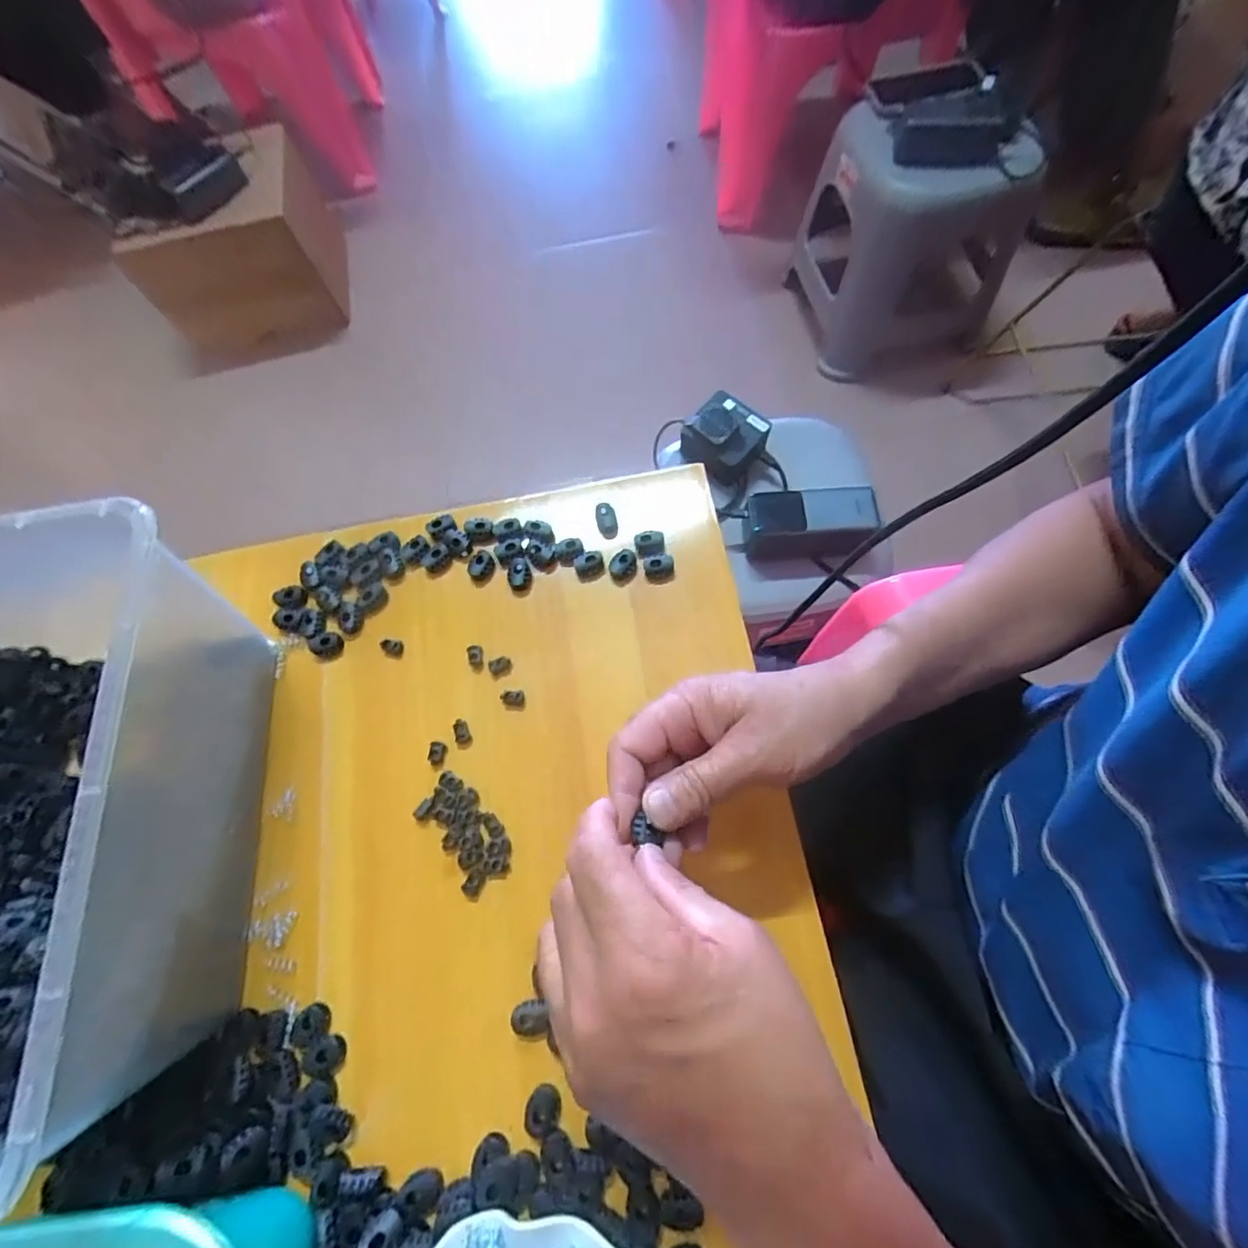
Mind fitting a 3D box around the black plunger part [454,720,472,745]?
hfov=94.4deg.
[{"bbox_3d":[-0.108,0.072,0.386,0.010,0.007,0.016,-14,69,0],"label":"black plunger part"}]

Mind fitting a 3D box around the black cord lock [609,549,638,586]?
[{"bbox_3d":[-0.001,-0.040,0.416,0.019,0.015,0.024,7,68,5],"label":"black cord lock"}]

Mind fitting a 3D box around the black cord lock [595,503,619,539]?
[{"bbox_3d":[-0.013,-0.077,0.434,0.015,0.010,0.026,-14,69,0],"label":"black cord lock"}]

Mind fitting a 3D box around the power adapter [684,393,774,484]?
[{"bbox_3d":[0.115,-0.210,0.655,0.078,0.055,0.078,38,77,17],"label":"power adapter"}]

